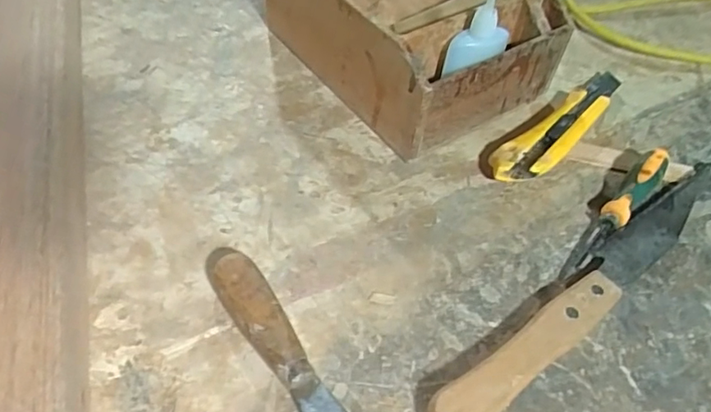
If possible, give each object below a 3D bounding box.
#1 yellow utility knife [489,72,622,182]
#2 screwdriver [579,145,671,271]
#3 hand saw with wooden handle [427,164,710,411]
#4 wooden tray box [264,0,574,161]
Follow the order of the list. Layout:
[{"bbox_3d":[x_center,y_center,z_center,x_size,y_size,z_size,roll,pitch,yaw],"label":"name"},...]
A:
[{"bbox_3d":[0.163,-0.062,0.433,0.172,0.021,0.034,-35,62,-29],"label":"yellow utility knife"},{"bbox_3d":[0.180,0.000,0.381,0.019,0.023,0.119,36,56,22],"label":"screwdriver"},{"bbox_3d":[0.153,0.045,0.348,0.296,0.020,0.029,-32,61,-28],"label":"hand saw with wooden handle"},{"bbox_3d":[0.043,-0.150,0.448,0.151,0.085,0.198,-27,59,-25],"label":"wooden tray box"}]

